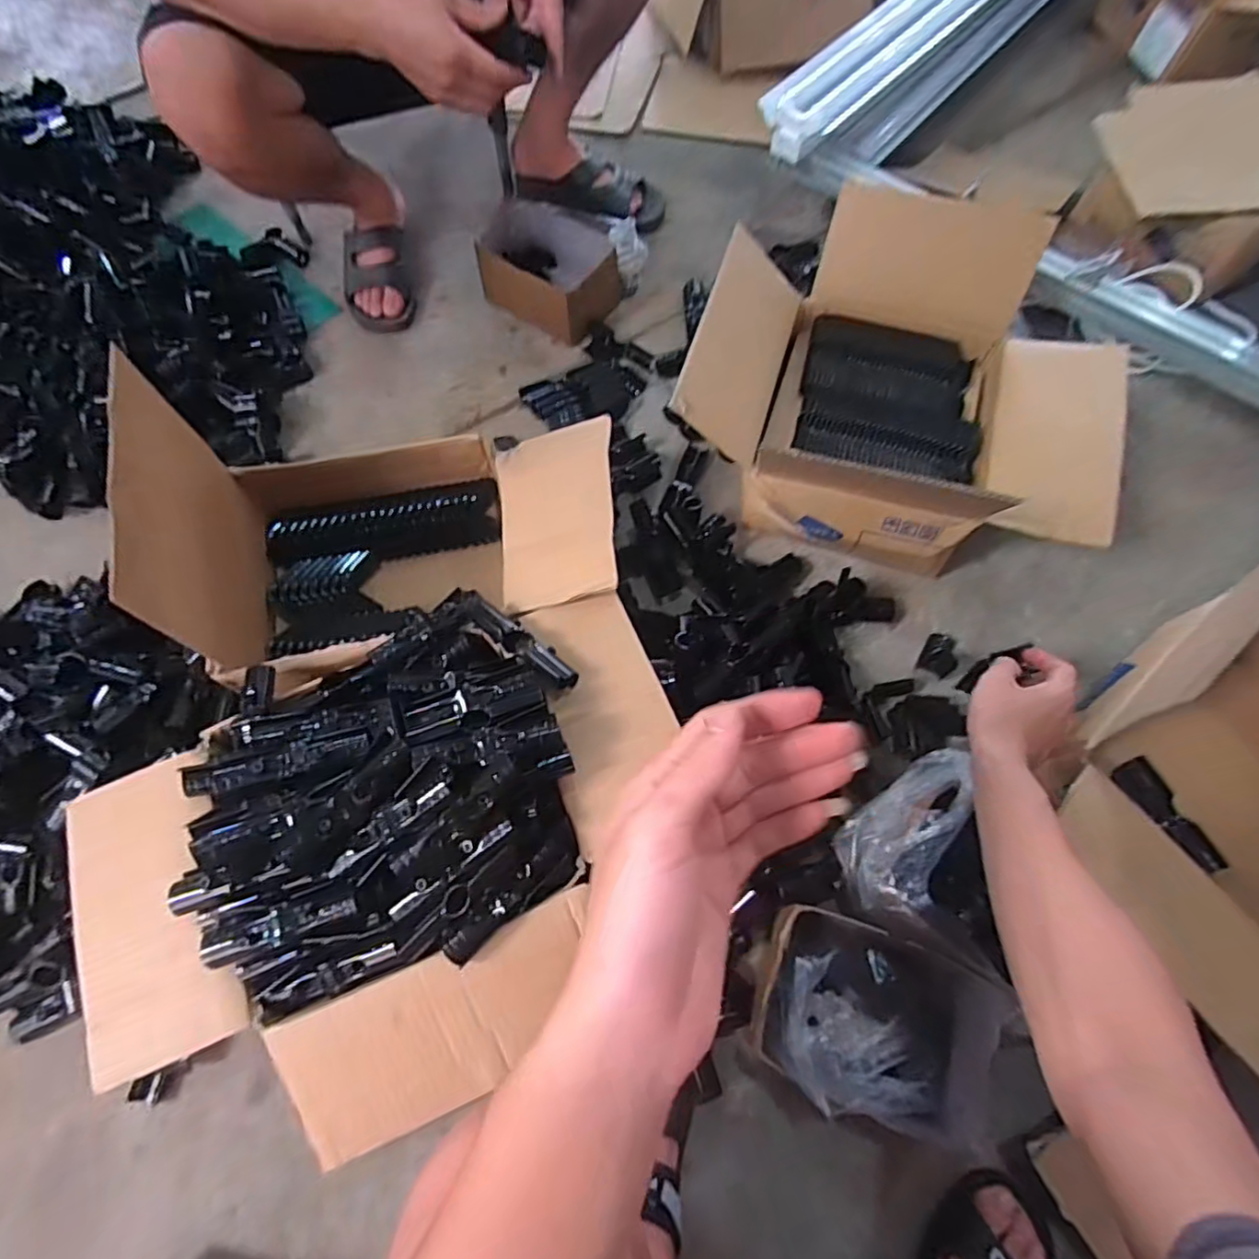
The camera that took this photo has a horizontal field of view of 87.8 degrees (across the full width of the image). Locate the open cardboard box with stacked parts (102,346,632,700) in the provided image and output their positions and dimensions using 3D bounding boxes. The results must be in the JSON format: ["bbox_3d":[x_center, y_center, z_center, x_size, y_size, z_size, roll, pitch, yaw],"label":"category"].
[{"bbox_3d":[-0.245,-0.129,0.741,0.445,0.322,0.292,-8,68,-5],"label":"open cardboard box with stacked parts"}]

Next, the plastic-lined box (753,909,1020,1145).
[{"bbox_3d":[0.230,0.377,0.641,0.203,0.113,0.150,18,68,6],"label":"plastic-lined box"}]

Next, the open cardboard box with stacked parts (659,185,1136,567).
[{"bbox_3d":[0.331,-0.296,0.850,0.509,0.227,0.429,9,67,4],"label":"open cardboard box with stacked parts"}]

